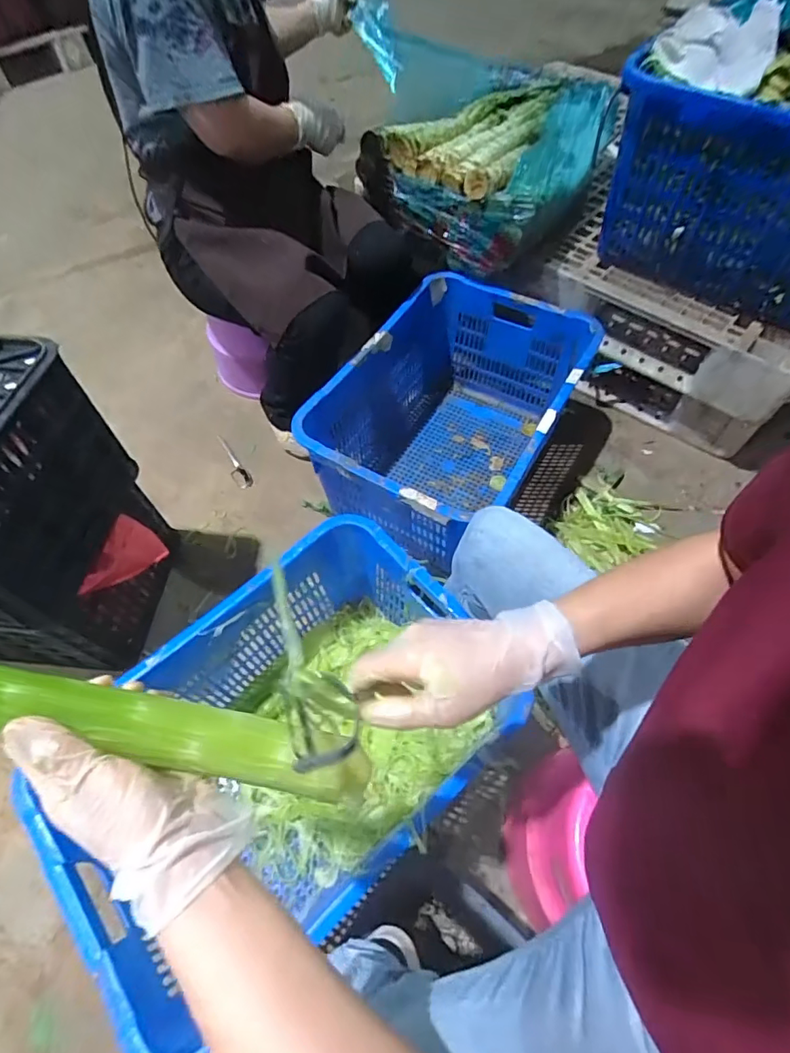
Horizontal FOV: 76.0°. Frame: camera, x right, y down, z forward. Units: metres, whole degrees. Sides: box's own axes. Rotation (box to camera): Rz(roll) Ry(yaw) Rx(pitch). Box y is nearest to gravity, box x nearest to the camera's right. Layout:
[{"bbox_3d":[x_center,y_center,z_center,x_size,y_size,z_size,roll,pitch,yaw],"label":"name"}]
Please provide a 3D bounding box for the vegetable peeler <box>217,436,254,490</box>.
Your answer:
[{"bbox_3d":[-0.399,-0.159,1.243,0.039,0.010,0.180,-29,62,-15],"label":"vegetable peeler"}]

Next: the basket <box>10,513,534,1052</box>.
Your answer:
[{"bbox_3d":[-0.148,0.315,0.797,0.556,0.283,0.386,-36,65,-19],"label":"basket"}]

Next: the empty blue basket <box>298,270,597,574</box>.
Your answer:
[{"bbox_3d":[0.120,-0.228,1.105,0.415,0.290,0.601,25,63,16],"label":"empty blue basket"}]

